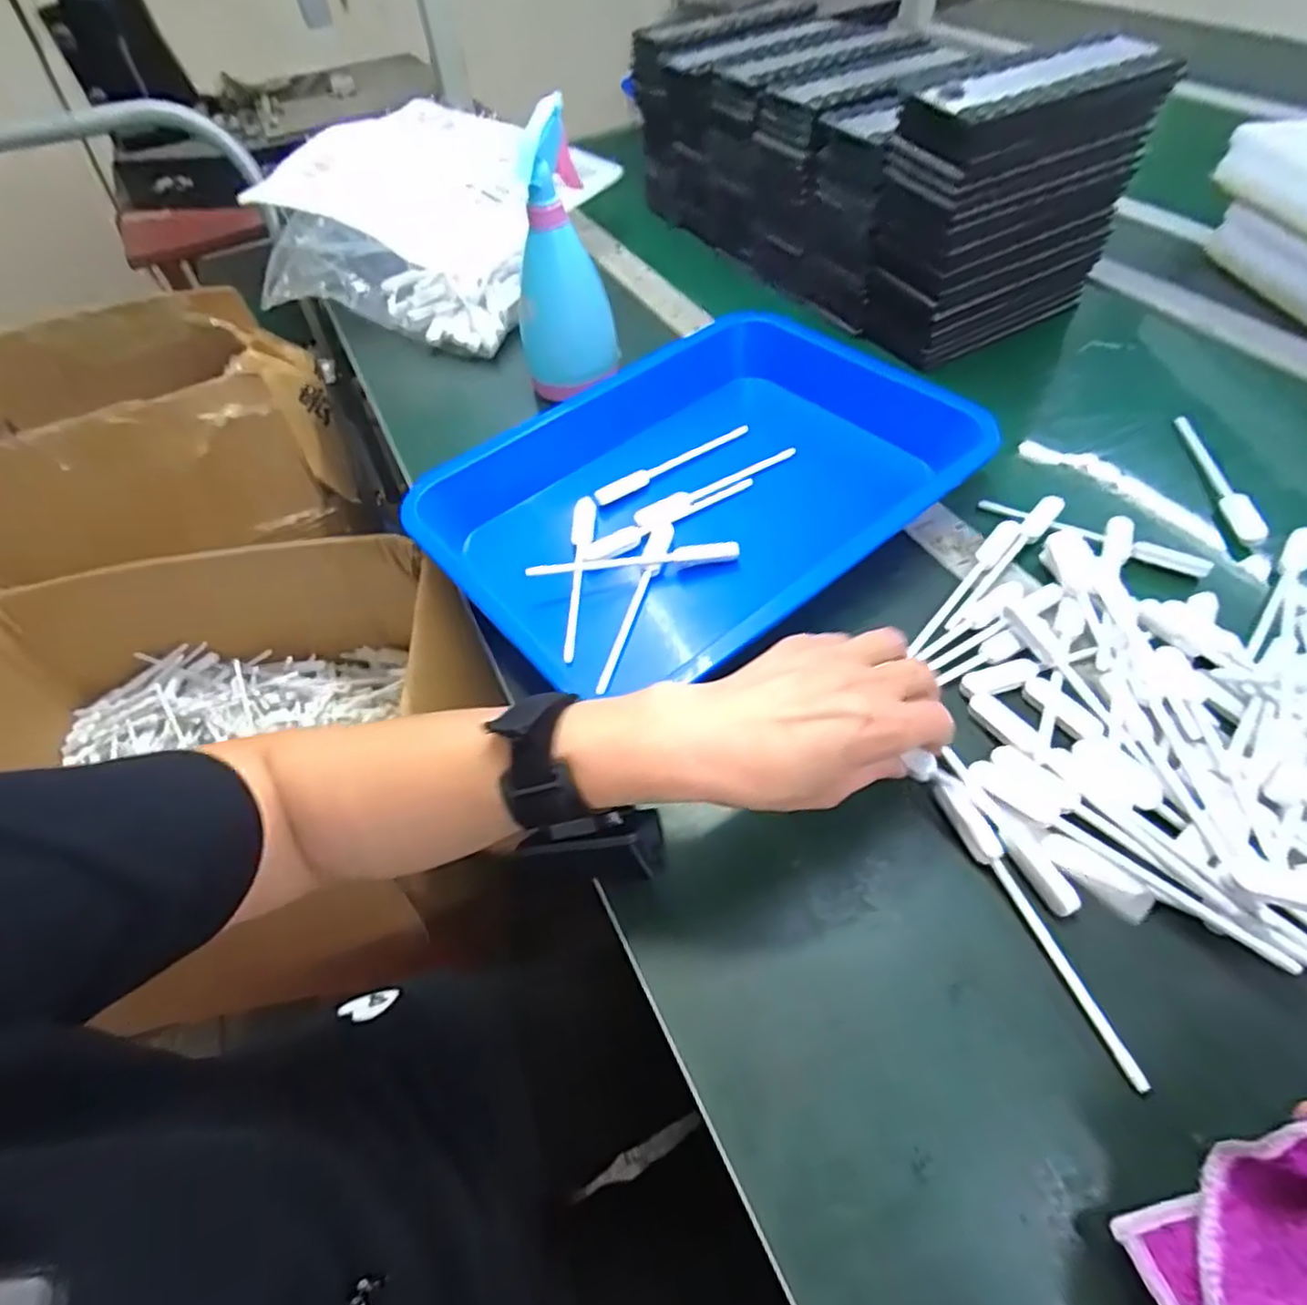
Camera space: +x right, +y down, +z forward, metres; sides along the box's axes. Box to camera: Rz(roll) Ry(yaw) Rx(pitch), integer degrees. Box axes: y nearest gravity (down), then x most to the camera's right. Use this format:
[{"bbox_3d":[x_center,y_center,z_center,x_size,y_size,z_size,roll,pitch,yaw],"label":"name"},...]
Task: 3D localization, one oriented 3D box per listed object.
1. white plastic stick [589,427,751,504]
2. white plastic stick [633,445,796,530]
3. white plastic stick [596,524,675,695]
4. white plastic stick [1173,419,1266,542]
[{"bbox_3d":[0.016,-0.152,0.539,0.144,0.014,0.012,-30,56,-20],"label":"white plastic stick"},{"bbox_3d":[0.048,-0.128,0.514,0.142,0.011,0.017,-28,55,-18],"label":"white plastic stick"},{"bbox_3d":[-0.010,-0.039,0.459,0.016,0.012,0.140,10,53,11],"label":"white plastic stick"},{"bbox_3d":[0.412,-0.130,0.492,0.018,0.015,0.134,3,52,5],"label":"white plastic stick"}]

